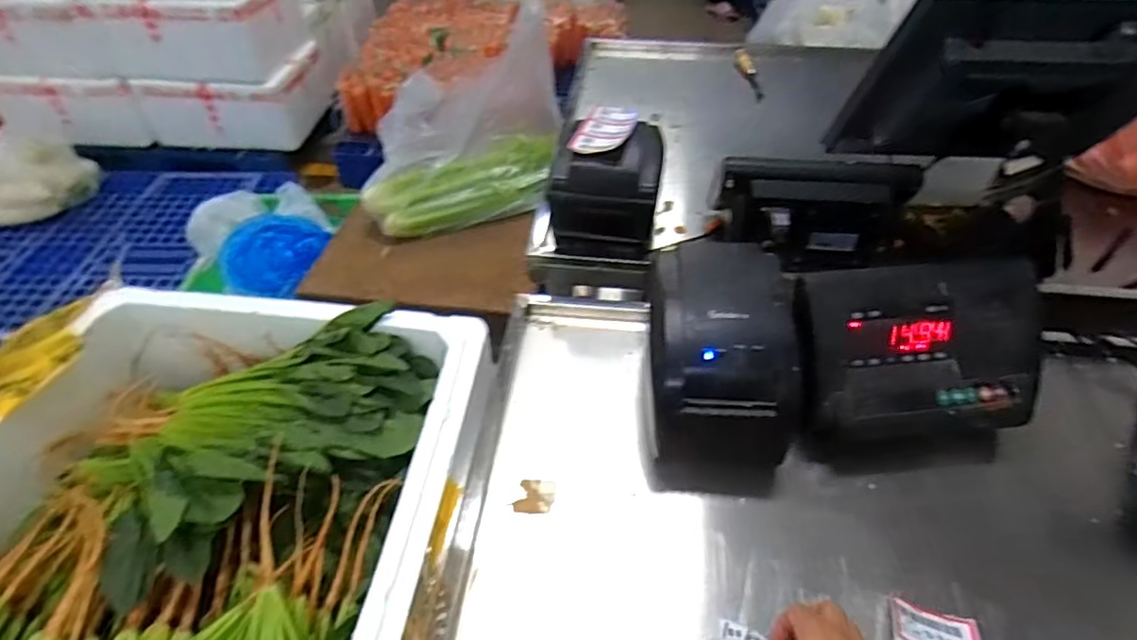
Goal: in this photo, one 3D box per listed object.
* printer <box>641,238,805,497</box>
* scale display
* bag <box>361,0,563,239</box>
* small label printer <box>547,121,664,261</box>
[{"bbox_3d":[0.168,0.042,0.673,0.152,0.155,0.224,2,46,3],"label":"printer"},{"bbox_3d":[0.369,0.045,0.652,0.244,0.163,0.133,-3,46,-1],"label":"scale display"},{"bbox_3d":[-0.215,-0.383,1.220,0.398,0.354,0.150,-15,47,-13],"label":"bag"},{"bbox_3d":[0.057,-0.201,0.893,0.144,0.135,0.171,5,46,7],"label":"small label printer"}]

